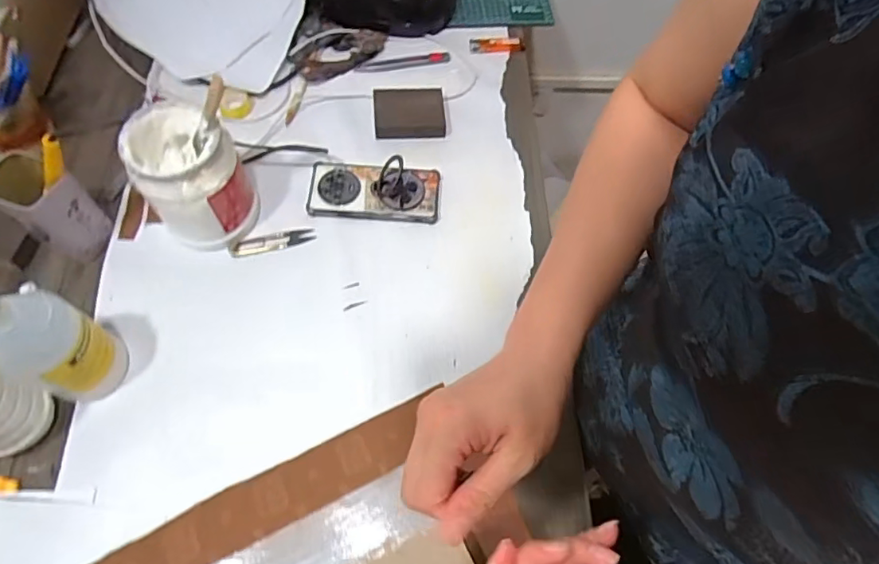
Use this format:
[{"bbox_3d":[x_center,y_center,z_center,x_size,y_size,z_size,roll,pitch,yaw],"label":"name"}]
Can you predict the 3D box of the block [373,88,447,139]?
[{"bbox_3d":[-0.045,-0.251,0.799,0.100,0.018,0.084,-3,64,-5],"label":"block"}]

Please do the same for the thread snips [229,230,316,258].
[{"bbox_3d":[-0.216,-0.053,0.701,0.106,0.007,0.025,-15,66,-11],"label":"thread snips"}]

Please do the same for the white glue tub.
[{"bbox_3d":[-0.293,-0.120,0.647,0.106,0.154,0.103,1,64,-3],"label":"white glue tub"}]

